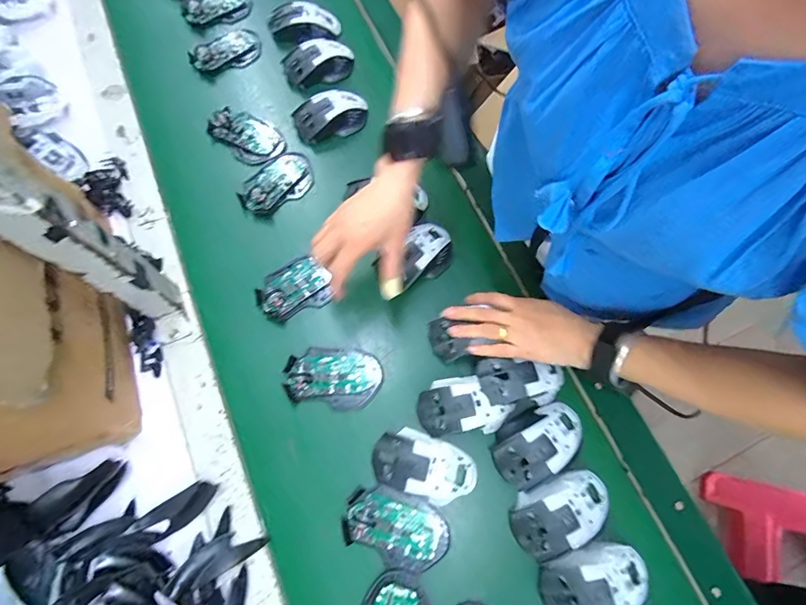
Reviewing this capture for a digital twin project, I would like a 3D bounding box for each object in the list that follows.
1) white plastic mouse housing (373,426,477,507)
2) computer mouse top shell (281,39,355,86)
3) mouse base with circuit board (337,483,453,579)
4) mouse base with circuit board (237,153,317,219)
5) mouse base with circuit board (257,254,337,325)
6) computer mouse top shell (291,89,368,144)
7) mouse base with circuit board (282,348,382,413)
[{"bbox_3d":[0.024,0.184,0.453,0.114,0.033,0.064,21,71,5],"label":"white plastic mouse housing"},{"bbox_3d":[-0.135,-0.389,0.650,0.114,0.038,0.056,-29,74,-12],"label":"computer mouse top shell"},{"bbox_3d":[-0.008,0.244,0.432,0.112,0.020,0.071,20,71,5],"label":"mouse base with circuit board"},{"bbox_3d":[-0.183,-0.175,0.576,0.112,0.020,0.067,-39,77,-14],"label":"mouse base with circuit board"},{"bbox_3d":[-0.143,-0.020,0.522,0.091,0.026,0.070,-28,74,-12],"label":"mouse base with circuit board"},{"bbox_3d":[-0.108,-0.285,0.612,0.107,0.032,0.062,-29,74,-12],"label":"computer mouse top shell"},{"bbox_3d":[-0.085,0.090,0.487,0.113,0.023,0.073,2,71,-2],"label":"mouse base with circuit board"}]

